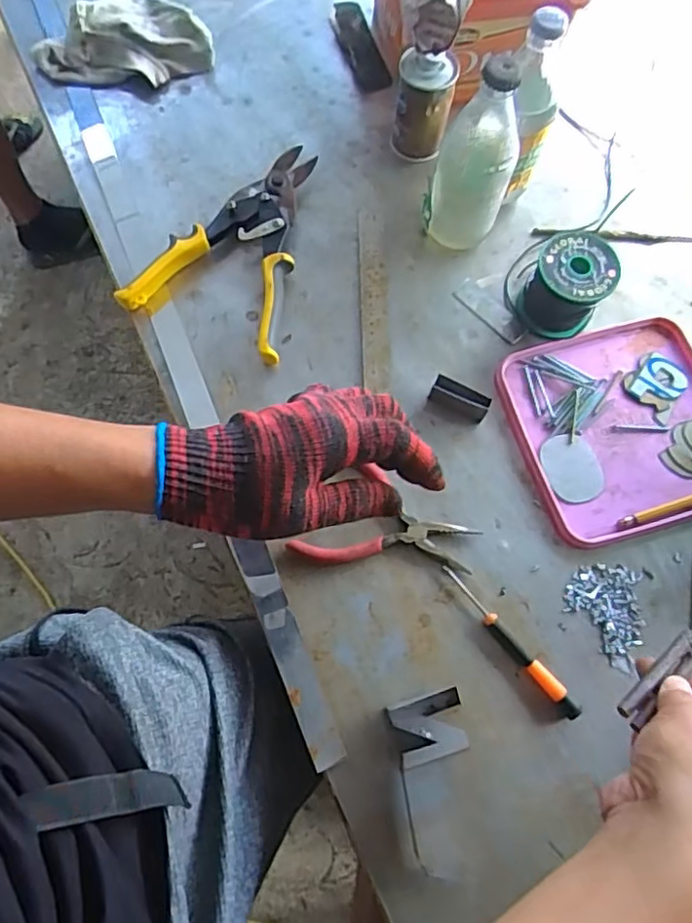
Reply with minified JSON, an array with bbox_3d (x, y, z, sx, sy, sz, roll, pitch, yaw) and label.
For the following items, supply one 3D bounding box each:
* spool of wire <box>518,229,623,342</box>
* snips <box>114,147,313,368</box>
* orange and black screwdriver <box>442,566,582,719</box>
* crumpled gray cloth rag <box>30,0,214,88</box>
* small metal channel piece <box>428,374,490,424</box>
[{"bbox_3d":[0.200,-0.158,0.564,0.067,0.067,0.067,1,71,-2],"label":"spool of wire"},{"bbox_3d":[-0.092,-0.214,0.593,0.148,0.030,0.222,22,72,5],"label":"snips"},{"bbox_3d":[0.128,0.140,0.486,0.012,0.014,0.144,-38,76,-13],"label":"orange and black screwdriver"},{"bbox_3d":[-0.236,-0.456,0.664,0.178,0.045,0.102,-1,71,-3],"label":"crumpled gray cloth rag"},{"bbox_3d":[0.100,-0.054,0.543,0.052,0.028,0.015,26,72,7],"label":"small metal channel piece"}]

